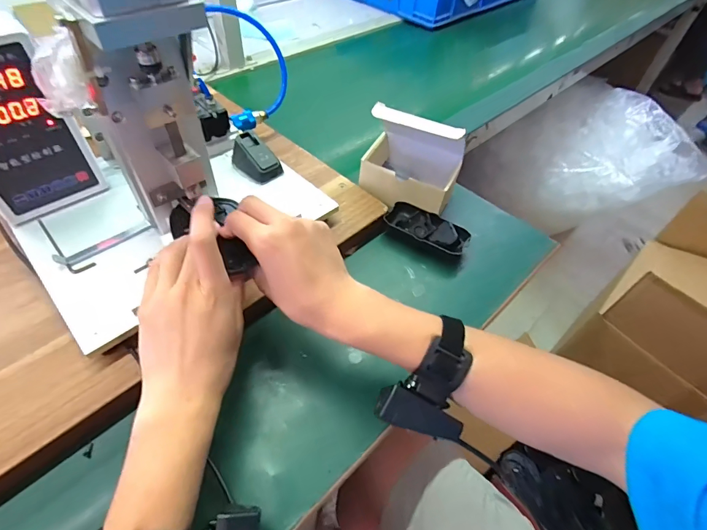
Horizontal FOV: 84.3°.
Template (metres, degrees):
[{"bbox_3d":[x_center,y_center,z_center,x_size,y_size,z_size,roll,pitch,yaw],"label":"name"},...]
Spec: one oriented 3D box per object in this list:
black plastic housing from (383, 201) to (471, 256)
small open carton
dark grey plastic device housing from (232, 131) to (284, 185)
[{"bbox_3d":[0.095,-0.043,0.512,0.106,0.029,0.047,29,54,18],"label":"black plastic housing"},{"bbox_3d":[0.080,-0.145,0.525,0.122,0.125,0.102,21,52,11],"label":"small open carton"},{"bbox_3d":[-0.127,-0.139,0.506,0.064,0.038,0.038,38,57,23],"label":"dark grey plastic device housing"}]

